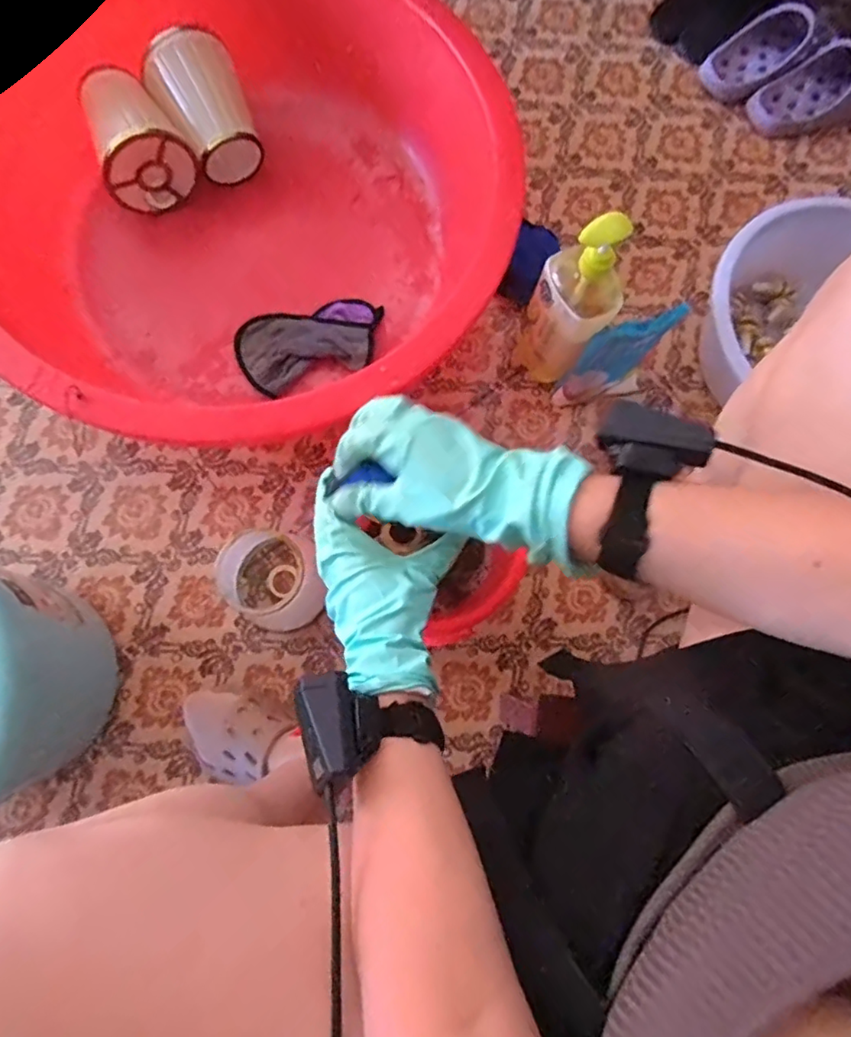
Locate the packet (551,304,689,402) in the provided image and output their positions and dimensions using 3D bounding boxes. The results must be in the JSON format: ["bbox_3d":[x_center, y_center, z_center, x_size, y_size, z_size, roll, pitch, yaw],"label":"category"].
[{"bbox_3d":[0.249,-0.208,0.764,0.129,0.163,0.029,-21,81,-7],"label":"packet"}]

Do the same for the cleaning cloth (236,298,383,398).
[{"bbox_3d":[-0.158,-0.248,0.801,0.210,0.033,0.127,-18,78,-6],"label":"cleaning cloth"}]

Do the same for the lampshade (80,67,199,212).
[{"bbox_3d":[-0.401,-0.526,0.797,0.120,0.117,0.142,-25,81,-7],"label":"lampshade"}]

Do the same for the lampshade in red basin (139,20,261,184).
[{"bbox_3d":[-0.312,-0.579,0.809,0.118,0.107,0.154,-24,81,-7],"label":"lampshade in red basin"}]

